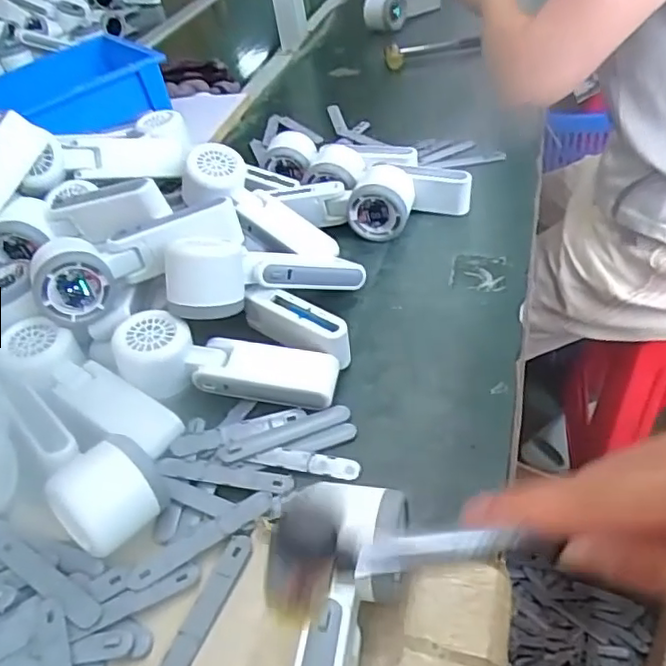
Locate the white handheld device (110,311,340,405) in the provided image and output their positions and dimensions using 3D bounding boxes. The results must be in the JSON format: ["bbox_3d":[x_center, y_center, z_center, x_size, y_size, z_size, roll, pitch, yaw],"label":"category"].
[{"bbox_3d":[-0.081,0.021,0.470,0.166,0.048,0.057,2,42,8],"label":"white handheld device"}]

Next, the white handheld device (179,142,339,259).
[{"bbox_3d":[-0.072,-0.118,0.596,0.171,0.045,0.061,35,51,4],"label":"white handheld device"}]

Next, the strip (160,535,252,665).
[{"bbox_3d":[-0.073,0.158,0.352,0.016,0.004,0.094,13,50,21],"label":"strip"}]

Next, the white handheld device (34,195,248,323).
[{"bbox_3d":[-0.160,-0.067,0.512,0.169,0.054,0.060,-27,43,-16],"label":"white handheld device"}]

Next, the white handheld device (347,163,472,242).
[{"bbox_3d":[0.077,-0.133,0.616,0.113,0.050,0.076,6,43,13],"label":"white handheld device"}]

